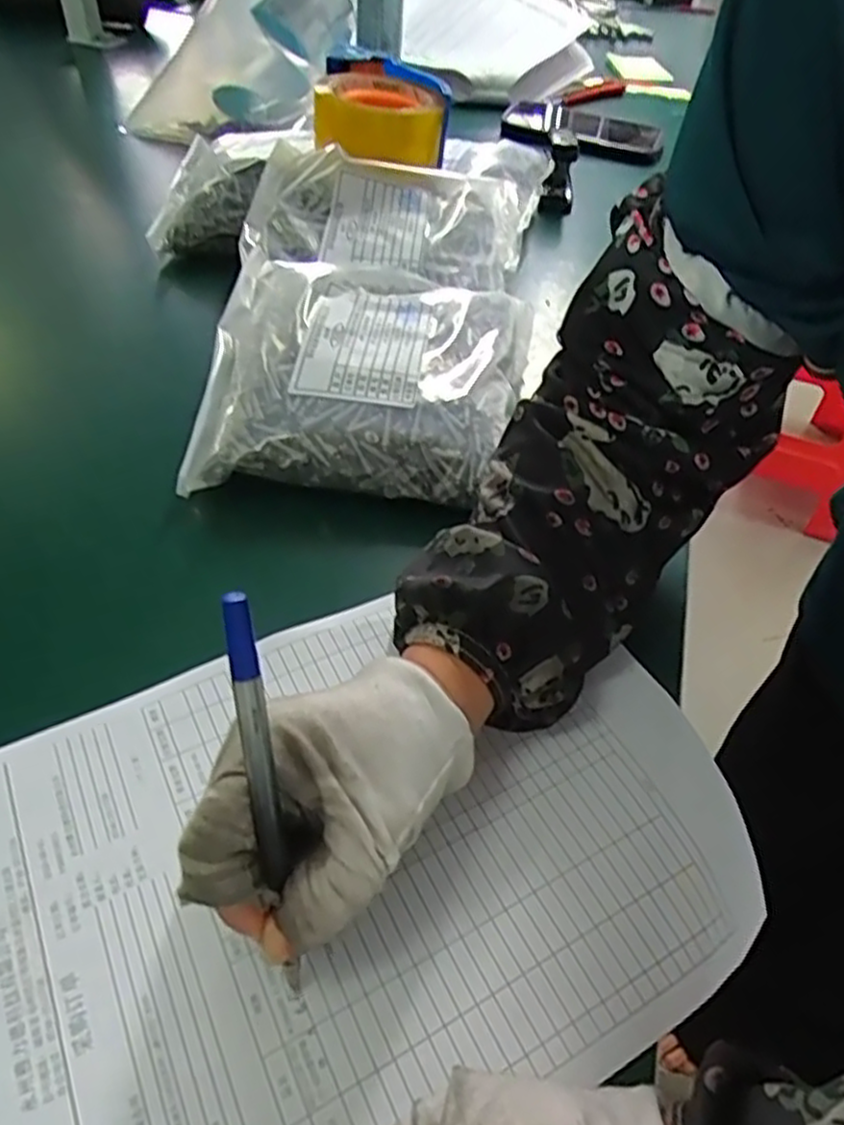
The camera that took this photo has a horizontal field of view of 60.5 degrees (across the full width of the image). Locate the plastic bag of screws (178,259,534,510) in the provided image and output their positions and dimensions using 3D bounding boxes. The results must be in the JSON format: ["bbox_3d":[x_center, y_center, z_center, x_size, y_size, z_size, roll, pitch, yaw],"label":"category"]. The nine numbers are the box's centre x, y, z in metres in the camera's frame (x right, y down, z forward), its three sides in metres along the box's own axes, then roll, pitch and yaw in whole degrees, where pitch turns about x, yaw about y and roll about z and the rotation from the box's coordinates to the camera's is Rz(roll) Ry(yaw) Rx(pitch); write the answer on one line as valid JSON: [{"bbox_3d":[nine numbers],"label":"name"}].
[{"bbox_3d":[-0.030,-0.111,0.417,0.180,0.042,0.162,7,48,1],"label":"plastic bag of screws"}]

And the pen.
[{"bbox_3d":[-0.047,0.075,0.219,0.008,0.145,0.007,-8,23,-12],"label":"pen"}]

